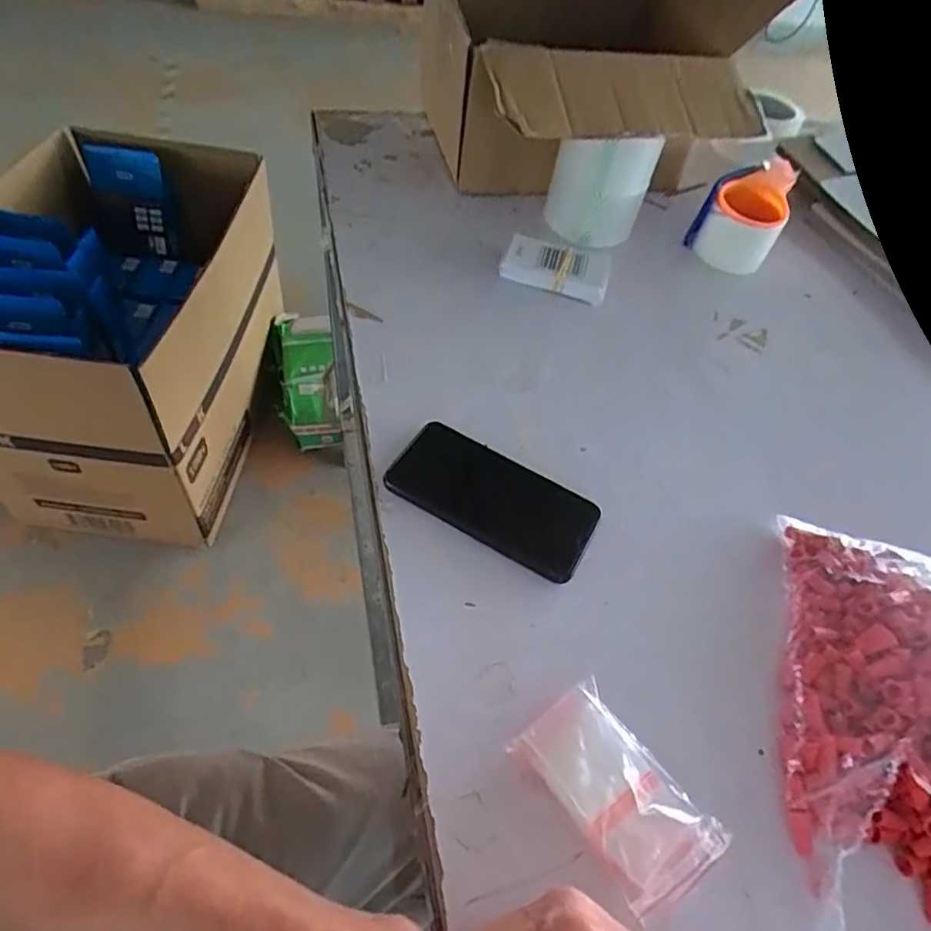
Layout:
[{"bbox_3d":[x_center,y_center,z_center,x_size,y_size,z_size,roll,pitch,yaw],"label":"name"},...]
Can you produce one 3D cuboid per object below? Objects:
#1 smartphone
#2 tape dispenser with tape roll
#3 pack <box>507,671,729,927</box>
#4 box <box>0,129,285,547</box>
[{"bbox_3d":[0.020,0.024,0.472,0.159,0.015,0.076,27,54,13],"label":"smartphone"},{"bbox_3d":[0.339,-0.311,0.751,0.097,0.070,0.155,25,54,11],"label":"tape dispenser with tape roll"},{"bbox_3d":[0.087,0.186,0.353,0.064,0.023,0.110,-29,62,-26],"label":"pack"},{"bbox_3d":[-0.635,-0.276,1.206,0.425,0.456,0.684,6,52,-3],"label":"box"}]

